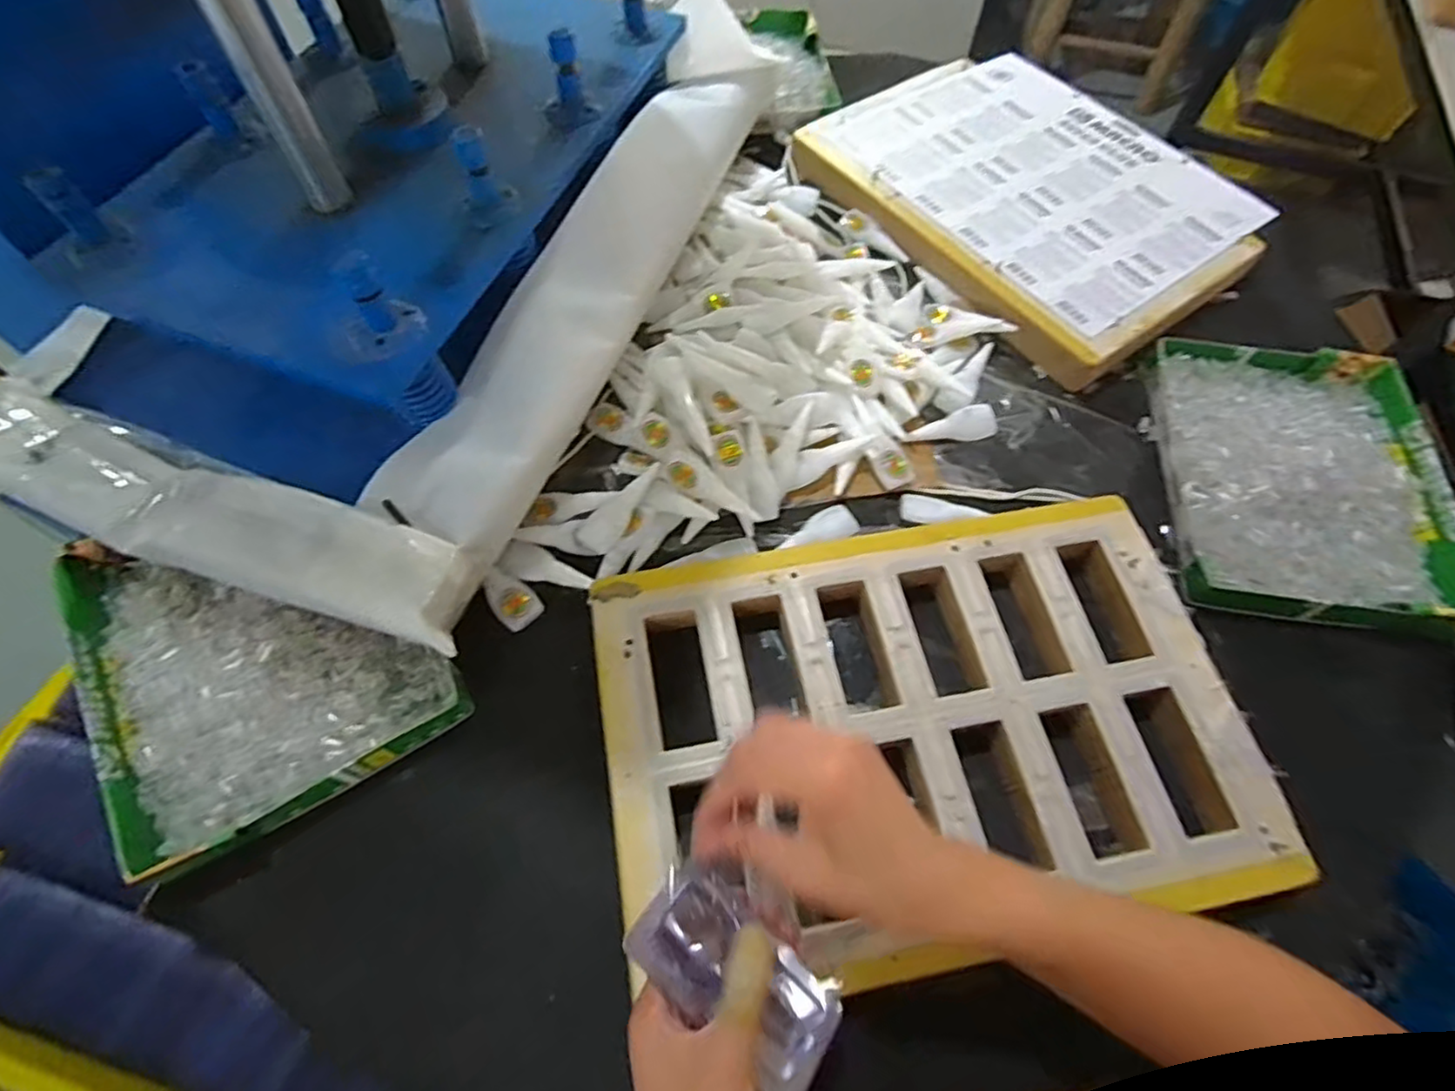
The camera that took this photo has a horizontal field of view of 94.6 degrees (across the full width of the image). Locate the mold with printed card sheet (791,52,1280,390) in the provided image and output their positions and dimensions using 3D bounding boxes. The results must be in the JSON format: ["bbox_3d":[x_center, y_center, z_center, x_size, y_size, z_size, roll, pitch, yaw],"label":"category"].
[{"bbox_3d":[0.326,-0.377,0.711,0.346,0.034,0.408,-33,68,-17],"label":"mold with printed card sheet"}]

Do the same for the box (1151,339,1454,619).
[{"bbox_3d":[0.482,-0.068,0.565,0.210,0.032,0.268,9,62,2],"label":"box"}]

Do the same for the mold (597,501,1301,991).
[{"bbox_3d":[0.129,0.117,0.461,0.412,0.039,0.280,-9,63,-6],"label":"mold"}]

